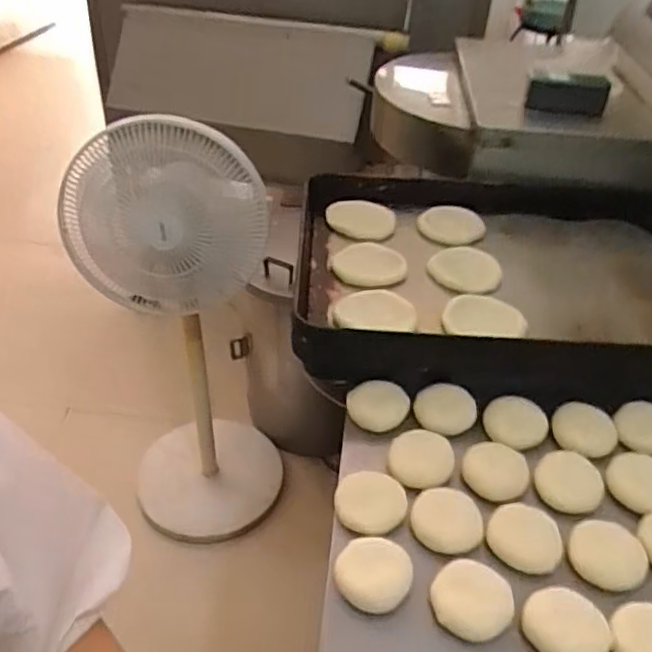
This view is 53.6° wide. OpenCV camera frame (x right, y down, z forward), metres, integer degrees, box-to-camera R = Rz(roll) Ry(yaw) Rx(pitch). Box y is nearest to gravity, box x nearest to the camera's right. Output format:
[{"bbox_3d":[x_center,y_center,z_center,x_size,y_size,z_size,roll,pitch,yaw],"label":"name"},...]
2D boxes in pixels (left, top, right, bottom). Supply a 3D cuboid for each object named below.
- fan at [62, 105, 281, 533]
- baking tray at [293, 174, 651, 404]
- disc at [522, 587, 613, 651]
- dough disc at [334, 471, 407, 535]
[{"bbox_3d":[-0.290,0.024,1.368,0.363,0.904,0.407,-3,38,-9],"label":"fan"},{"bbox_3d":[0.268,-0.075,0.898,0.587,0.076,0.413,4,38,1],"label":"baking tray"},{"bbox_3d":[0.205,0.253,0.545,0.066,0.017,0.064,2,40,-2],"label":"disc"},{"bbox_3d":[0.042,0.173,0.638,0.068,0.020,0.064,2,40,-2],"label":"dough disc"}]

